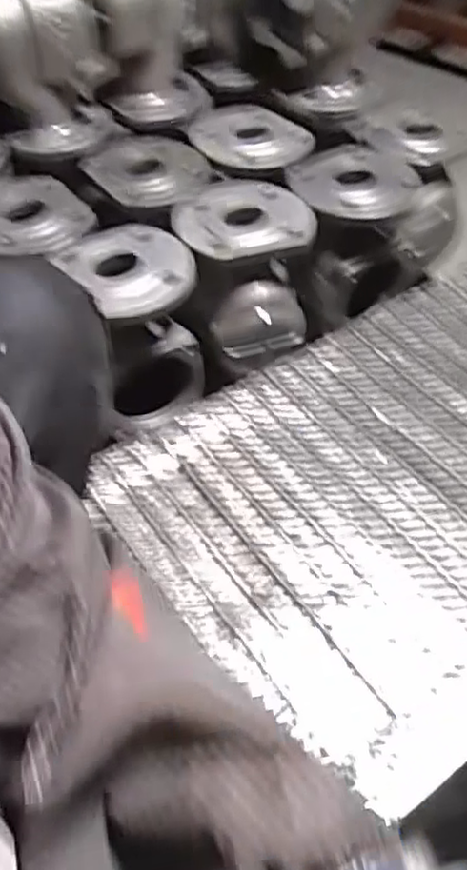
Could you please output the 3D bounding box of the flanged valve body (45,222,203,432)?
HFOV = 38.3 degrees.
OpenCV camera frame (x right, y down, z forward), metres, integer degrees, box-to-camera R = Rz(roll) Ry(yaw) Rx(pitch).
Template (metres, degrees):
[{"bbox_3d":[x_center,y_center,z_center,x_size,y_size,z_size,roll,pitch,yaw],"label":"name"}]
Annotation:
[{"bbox_3d":[-0.103,-0.127,0.804,0.127,0.190,0.138,-16,50,-11],"label":"flanged valve body"}]

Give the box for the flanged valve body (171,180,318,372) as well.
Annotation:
[{"bbox_3d":[0.013,-0.206,0.843,0.150,0.158,0.152,-10,49,-6],"label":"flanged valve body"}]

